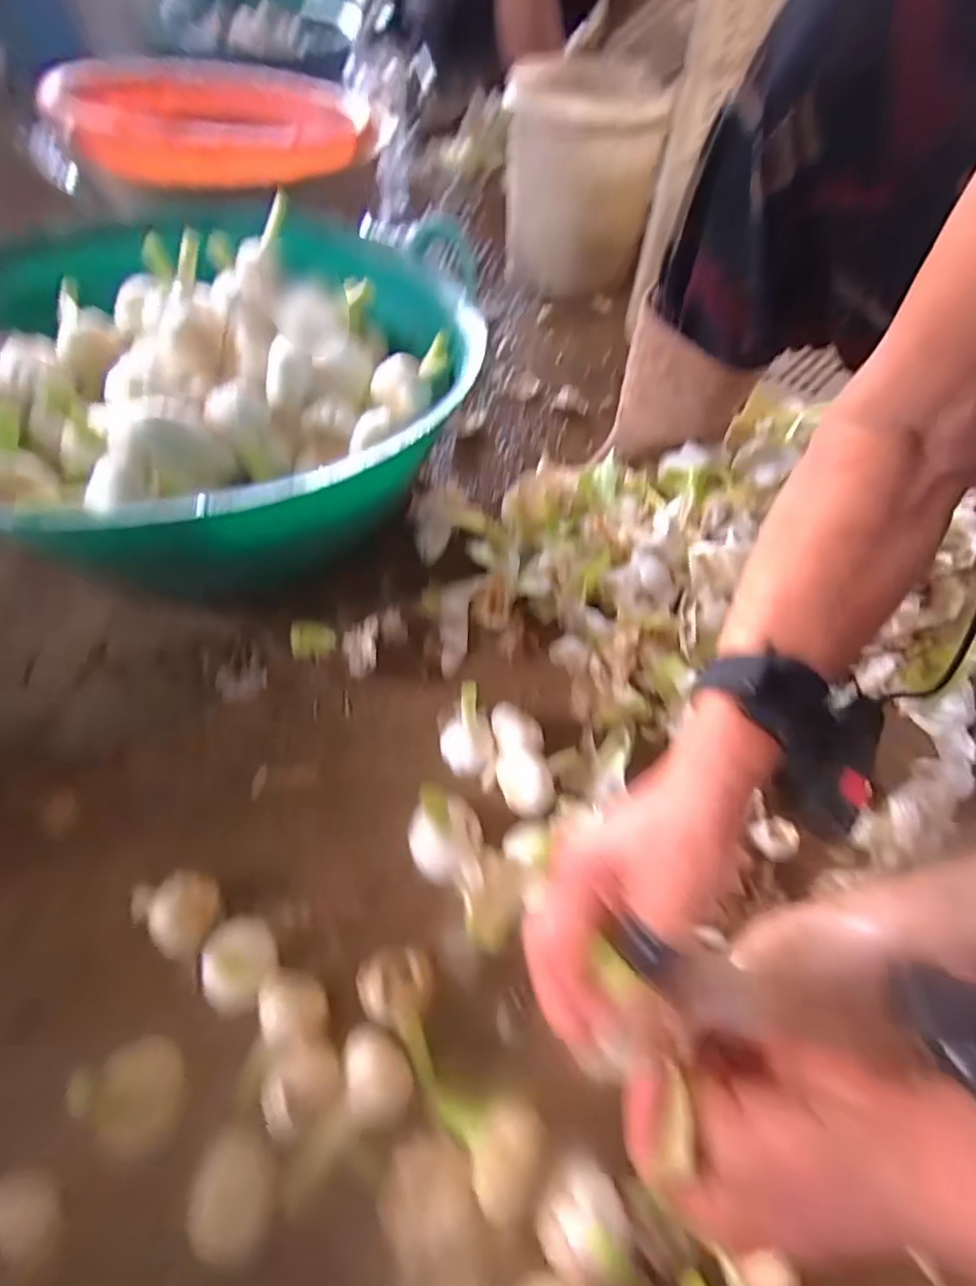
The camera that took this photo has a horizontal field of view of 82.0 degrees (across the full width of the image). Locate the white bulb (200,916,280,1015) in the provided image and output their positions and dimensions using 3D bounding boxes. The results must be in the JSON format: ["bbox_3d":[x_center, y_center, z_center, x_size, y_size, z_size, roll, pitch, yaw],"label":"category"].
[{"bbox_3d":[-0.157,0.205,0.358,0.042,0.034,0.049,17,56,9],"label":"white bulb"}]

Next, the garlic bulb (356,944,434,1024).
[{"bbox_3d":[-0.058,0.216,0.357,0.046,0.032,0.041,6,55,2],"label":"garlic bulb"}]

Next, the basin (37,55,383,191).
[{"bbox_3d":[-0.415,-0.850,0.899,0.425,0.092,0.425,1,54,-1],"label":"basin"}]

